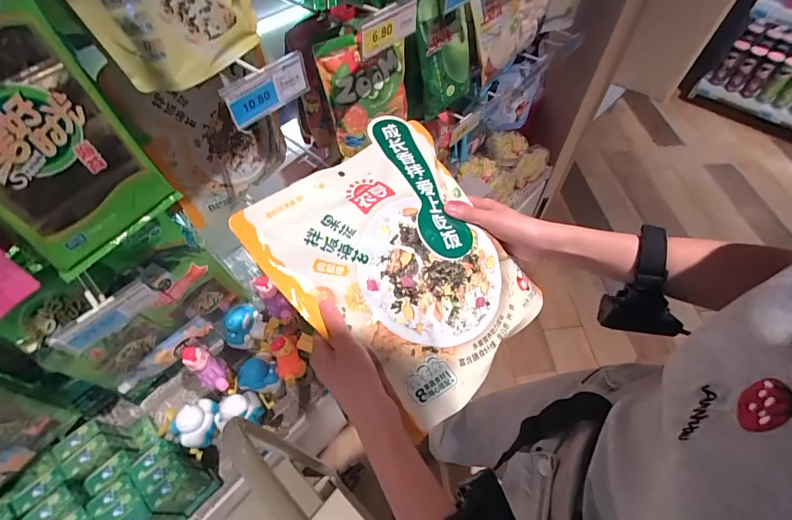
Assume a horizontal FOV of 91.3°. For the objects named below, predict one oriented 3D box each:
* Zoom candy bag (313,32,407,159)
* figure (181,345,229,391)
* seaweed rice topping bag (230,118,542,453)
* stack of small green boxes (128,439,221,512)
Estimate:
[{"bbox_3d":[-0.043,-0.261,0.603,0.137,0.170,0.038,-22,58,-14],"label":"Zoom candy bag"},{"bbox_3d":[-0.356,0.199,0.724,0.046,0.102,0.043,-42,31,-25],"label":"figure"},{"bbox_3d":[0.017,-0.003,0.409,0.244,0.041,0.276,-39,84,-25],"label":"seaweed rice topping bag"},{"bbox_3d":[-0.427,0.424,0.756,0.081,0.128,0.102,-39,64,-23],"label":"stack of small green boxes"}]

